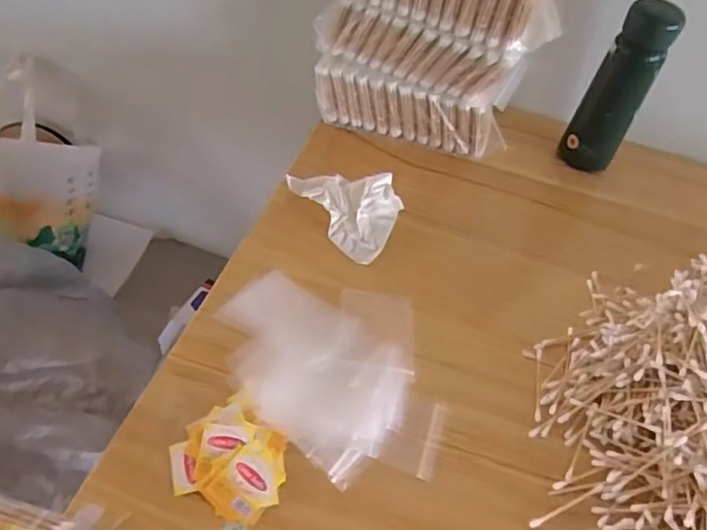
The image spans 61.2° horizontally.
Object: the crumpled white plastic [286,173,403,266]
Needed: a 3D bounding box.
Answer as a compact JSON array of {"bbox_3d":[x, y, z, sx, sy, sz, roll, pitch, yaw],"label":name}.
[{"bbox_3d":[-0.001,-0.072,0.666,0.088,0.036,0.138,-26,58,-28],"label":"crumpled white plastic"}]

